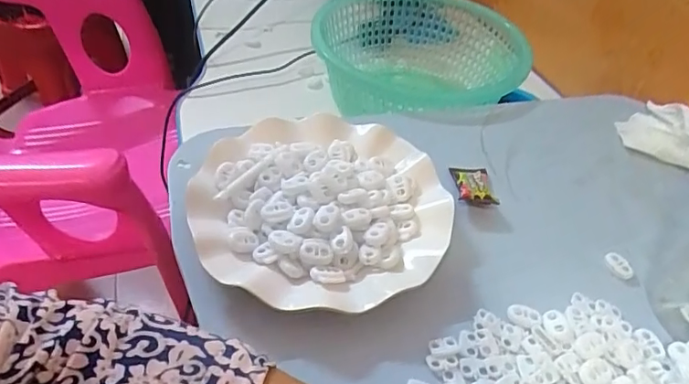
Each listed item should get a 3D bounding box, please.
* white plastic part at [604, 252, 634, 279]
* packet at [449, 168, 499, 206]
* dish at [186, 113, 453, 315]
[{"bbox_3d":[0.198,0.052,0.375,0.014,0.004,0.022,-10,44,-17],"label":"white plastic part"},{"bbox_3d":[0.104,-0.006,0.420,0.030,0.016,0.048,4,42,-3],"label":"packet"},{"bbox_3d":[-0.017,0.011,0.379,0.177,0.035,0.178,3,43,-3],"label":"dish"}]

